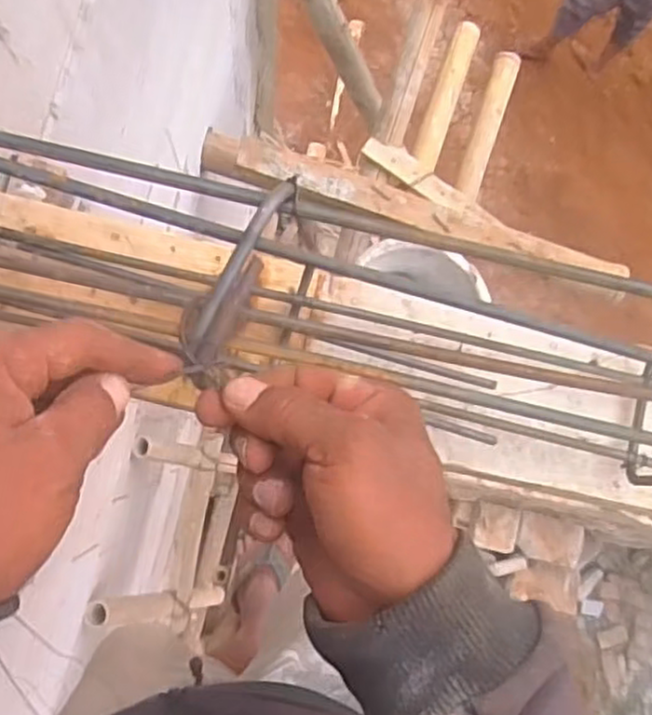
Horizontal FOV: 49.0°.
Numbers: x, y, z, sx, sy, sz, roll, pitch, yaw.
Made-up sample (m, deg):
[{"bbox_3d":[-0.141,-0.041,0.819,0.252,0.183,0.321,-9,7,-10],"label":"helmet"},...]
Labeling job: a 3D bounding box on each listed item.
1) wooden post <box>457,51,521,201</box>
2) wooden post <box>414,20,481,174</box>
[{"bbox_3d":[0.310,-0.444,1.365,0.047,0.042,0.315,18,82,-2],"label":"wooden post"},{"bbox_3d":[0.226,-0.493,1.357,0.049,0.052,0.312,20,82,-2],"label":"wooden post"}]

